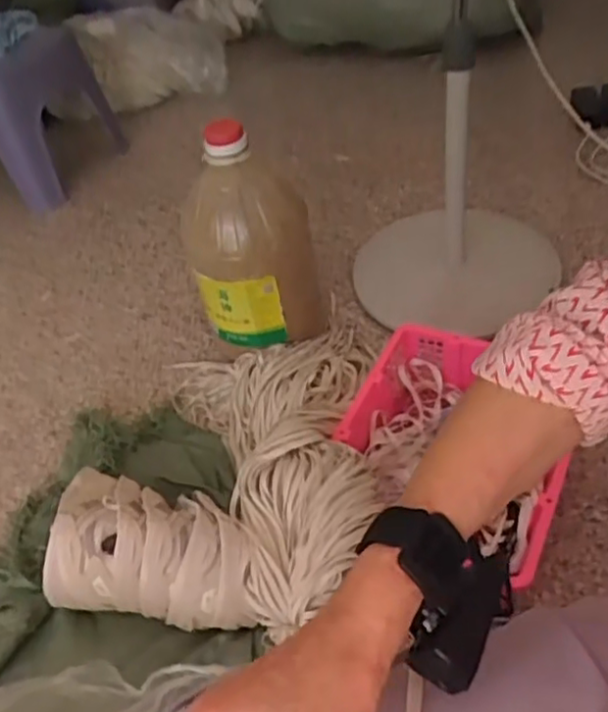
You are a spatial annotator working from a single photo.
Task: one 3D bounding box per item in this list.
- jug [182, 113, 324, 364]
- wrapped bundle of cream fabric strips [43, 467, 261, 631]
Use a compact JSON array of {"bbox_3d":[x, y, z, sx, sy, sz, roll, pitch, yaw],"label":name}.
[{"bbox_3d":[-0.091,-0.190,1.132,0.162,0.350,0.186,2,46,13],"label":"jug"},{"bbox_3d":[-0.193,0.237,0.877,0.306,0.121,0.192,3,47,13],"label":"wrapped bundle of cream fabric strips"}]

